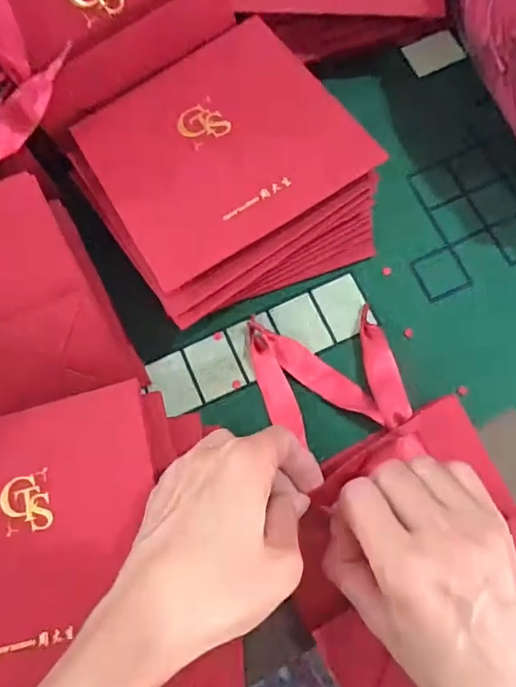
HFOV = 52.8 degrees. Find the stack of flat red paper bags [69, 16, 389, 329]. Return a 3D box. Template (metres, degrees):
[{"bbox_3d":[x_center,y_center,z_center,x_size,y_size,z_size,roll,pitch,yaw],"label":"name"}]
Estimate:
[{"bbox_3d":[-0.021,-0.101,0.323,0.150,0.067,0.159,-34,78,-6],"label":"stack of flat red paper bags"}]

